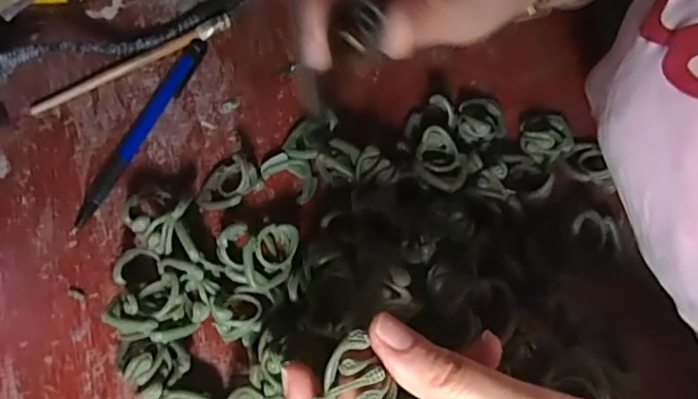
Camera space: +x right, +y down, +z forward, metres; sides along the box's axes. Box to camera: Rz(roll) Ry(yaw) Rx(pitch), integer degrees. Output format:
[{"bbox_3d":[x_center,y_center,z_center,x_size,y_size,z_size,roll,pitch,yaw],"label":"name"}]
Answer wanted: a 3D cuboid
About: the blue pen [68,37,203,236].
[{"bbox_3d":[-0.130,-0.045,0.348,0.013,0.006,0.146,21,69,12],"label":"blue pen"}]

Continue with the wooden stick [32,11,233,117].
[{"bbox_3d":[-0.142,-0.090,0.365,0.137,0.009,0.010,-26,67,-8],"label":"wooden stick"}]

